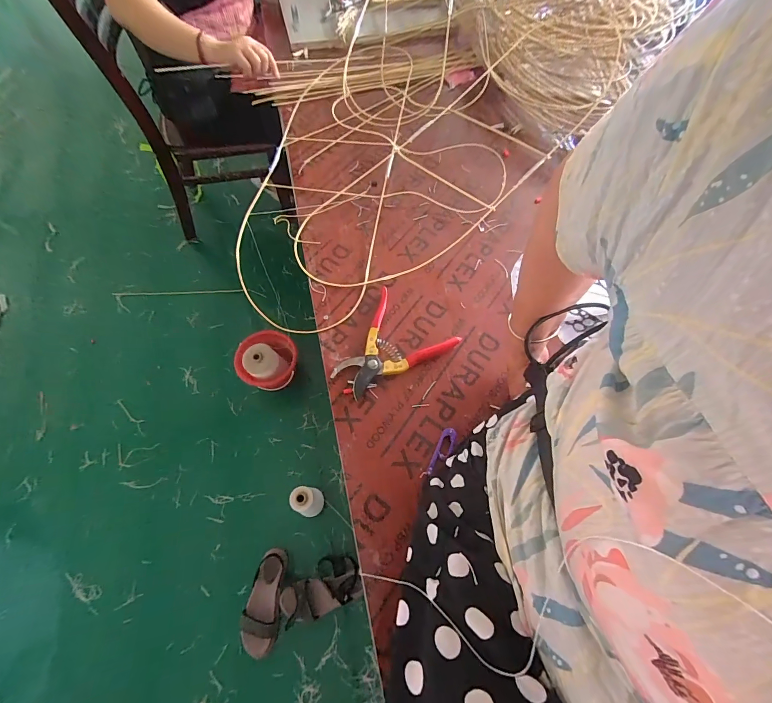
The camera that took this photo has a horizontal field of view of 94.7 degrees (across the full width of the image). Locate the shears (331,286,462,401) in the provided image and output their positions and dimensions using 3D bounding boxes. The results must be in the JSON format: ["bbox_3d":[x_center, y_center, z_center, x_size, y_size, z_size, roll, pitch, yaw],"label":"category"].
[{"bbox_3d":[0.006,0.001,0.554,0.146,0.018,0.169,35,68,15],"label":"shears"}]

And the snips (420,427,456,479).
[{"bbox_3d":[0.077,0.143,0.496,0.023,0.017,0.077,27,66,12],"label":"snips"}]

